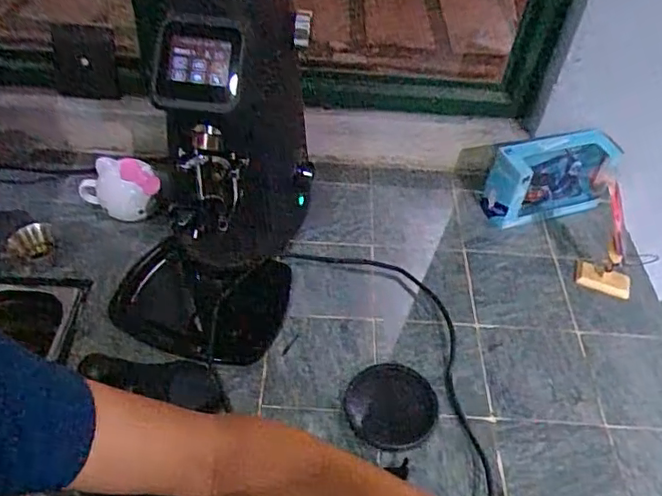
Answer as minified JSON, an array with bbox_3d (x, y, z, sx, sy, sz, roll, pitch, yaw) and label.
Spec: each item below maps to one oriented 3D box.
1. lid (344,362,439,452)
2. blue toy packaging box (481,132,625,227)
[{"bbox_3d":[0.076,0.198,0.753,0.109,0.019,0.109,3,46,-3],"label":"lid"},{"bbox_3d":[0.381,-0.121,1.017,0.235,0.124,0.083,-12,49,-16],"label":"blue toy packaging box"}]

